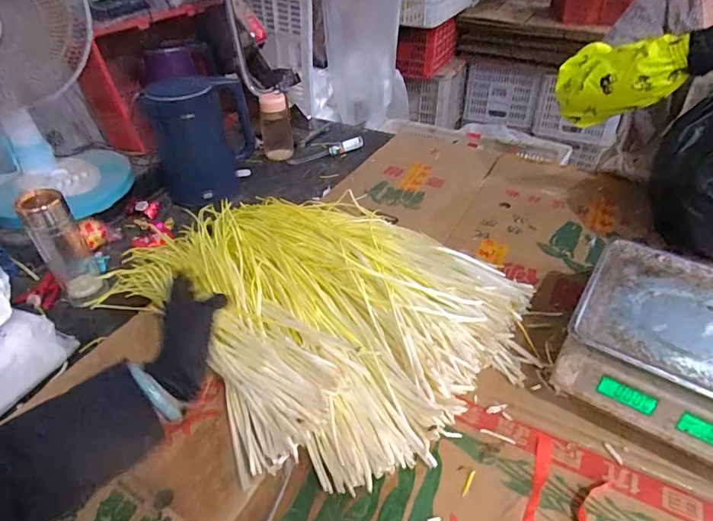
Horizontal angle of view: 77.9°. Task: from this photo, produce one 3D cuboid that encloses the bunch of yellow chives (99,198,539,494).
[{"bbox_3d":[-0.073,0.038,0.700,0.448,0.062,0.598,-32,49,-29],"label":"bunch of yellow chives"}]

